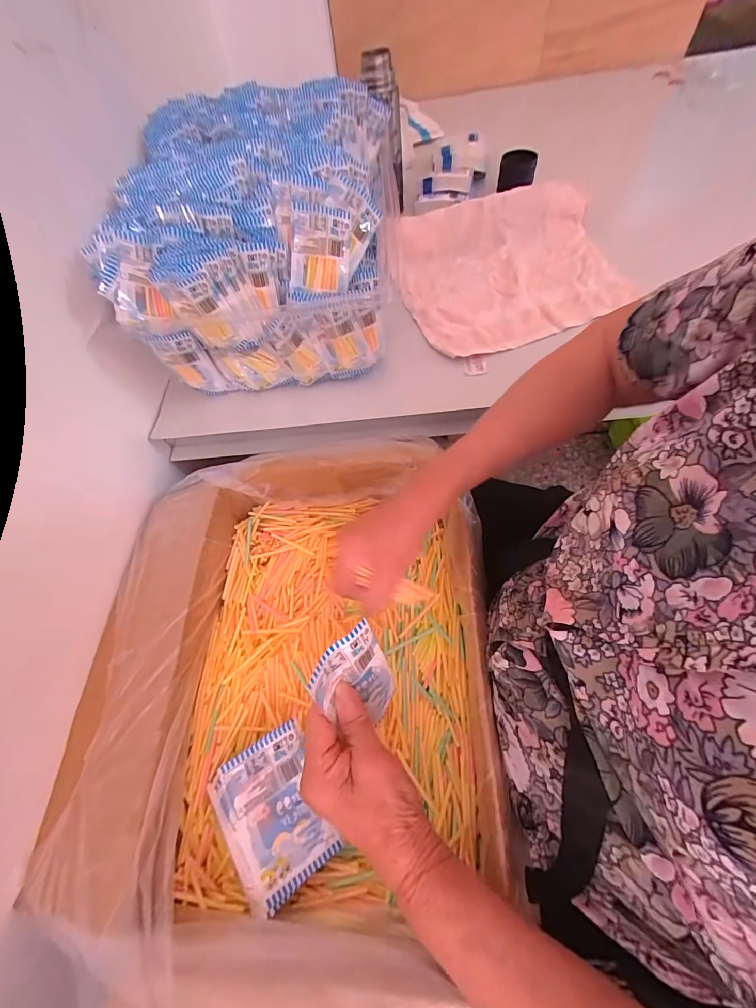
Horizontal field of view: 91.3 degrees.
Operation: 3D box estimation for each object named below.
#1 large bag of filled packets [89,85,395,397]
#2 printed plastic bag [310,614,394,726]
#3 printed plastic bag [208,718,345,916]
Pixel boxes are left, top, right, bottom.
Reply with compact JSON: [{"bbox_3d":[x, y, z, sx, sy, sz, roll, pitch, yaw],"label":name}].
[{"bbox_3d":[-0.146,-0.369,0.508,0.332,0.183,0.410,-3,59,1],"label":"large bag of filled packets"},{"bbox_3d":[-0.015,0.142,0.294,0.008,0.091,0.060,13,49,46],"label":"printed plastic bag"},{"bbox_3d":[-0.087,0.258,0.311,0.082,0.018,0.105,-33,63,-16],"label":"printed plastic bag"}]

